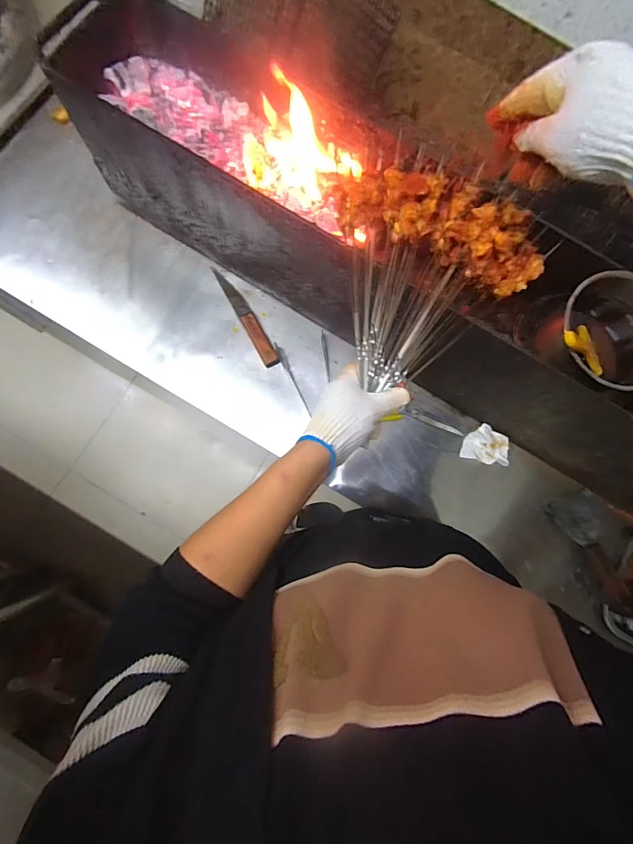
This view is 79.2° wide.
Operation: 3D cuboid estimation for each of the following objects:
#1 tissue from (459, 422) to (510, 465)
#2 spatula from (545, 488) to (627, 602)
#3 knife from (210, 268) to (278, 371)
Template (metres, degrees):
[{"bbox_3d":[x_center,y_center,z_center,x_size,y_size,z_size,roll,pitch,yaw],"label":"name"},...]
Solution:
[{"bbox_3d":[0.315,0.042,0.706,0.081,0.018,0.068,18,80,-1],"label":"tissue"},{"bbox_3d":[0.479,0.214,0.672,0.079,0.028,0.179,-7,61,-5],"label":"spatula"},{"bbox_3d":[-0.130,-0.198,0.717,0.030,0.014,0.212,-28,84,-8],"label":"knife"}]

